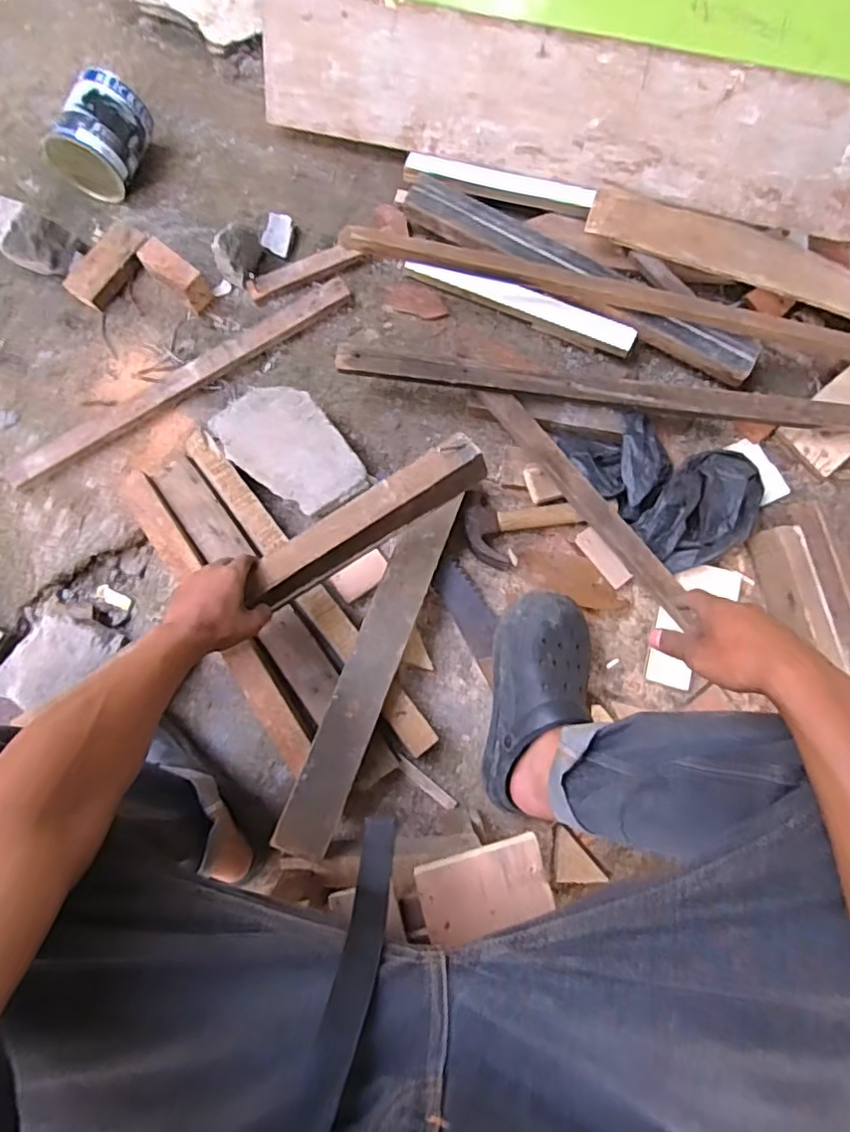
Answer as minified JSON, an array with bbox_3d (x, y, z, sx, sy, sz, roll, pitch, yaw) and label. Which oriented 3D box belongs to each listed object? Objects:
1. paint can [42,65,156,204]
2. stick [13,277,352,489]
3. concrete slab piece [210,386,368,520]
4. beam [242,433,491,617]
[{"bbox_3d":[-0.489,-0.653,0.925,0.114,0.115,0.142,23,81,5],"label":"paint can"},{"bbox_3d":[-0.352,-0.273,0.888,0.552,0.041,0.048,-35,81,-6],"label":"stick"},{"bbox_3d":[-0.181,-0.153,0.803,0.133,0.019,0.202,-36,82,-8],"label":"concrete slab piece"},{"bbox_3d":[-0.066,-0.049,0.674,0.286,0.050,0.053,-32,81,5],"label":"beam"}]

